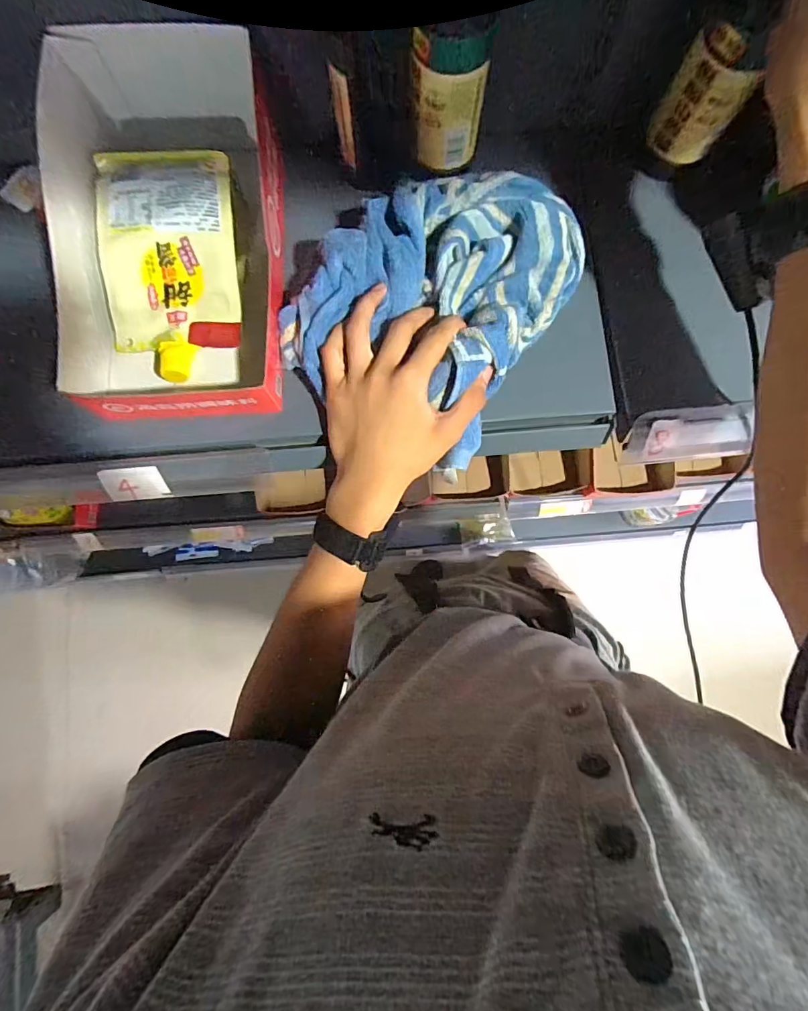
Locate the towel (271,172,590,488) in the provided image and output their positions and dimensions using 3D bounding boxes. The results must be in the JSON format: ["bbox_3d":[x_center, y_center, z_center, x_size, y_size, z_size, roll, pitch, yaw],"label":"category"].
[{"bbox_3d":[0.030,-0.180,0.386,0.186,0.037,0.245,31,83,4],"label":"towel"}]

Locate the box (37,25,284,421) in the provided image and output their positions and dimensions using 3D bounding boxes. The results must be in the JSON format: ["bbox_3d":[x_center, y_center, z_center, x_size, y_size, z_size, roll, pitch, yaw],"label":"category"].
[{"bbox_3d":[-0.180,-0.230,0.390,0.161,0.121,0.315,0,82,0],"label":"box"}]

